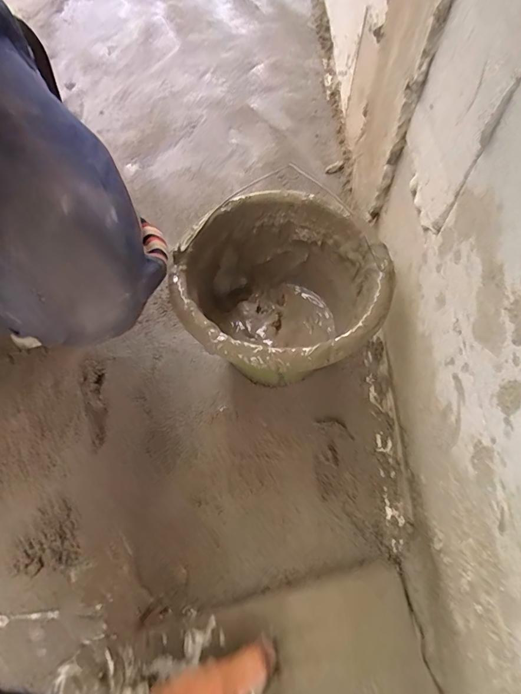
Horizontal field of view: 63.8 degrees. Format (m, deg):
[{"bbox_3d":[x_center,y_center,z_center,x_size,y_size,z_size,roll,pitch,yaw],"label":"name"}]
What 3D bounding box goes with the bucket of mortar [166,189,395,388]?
[{"bbox_3d":[0.022,-0.047,0.545,0.240,0.170,0.237,0,60,0],"label":"bucket of mortar"}]

